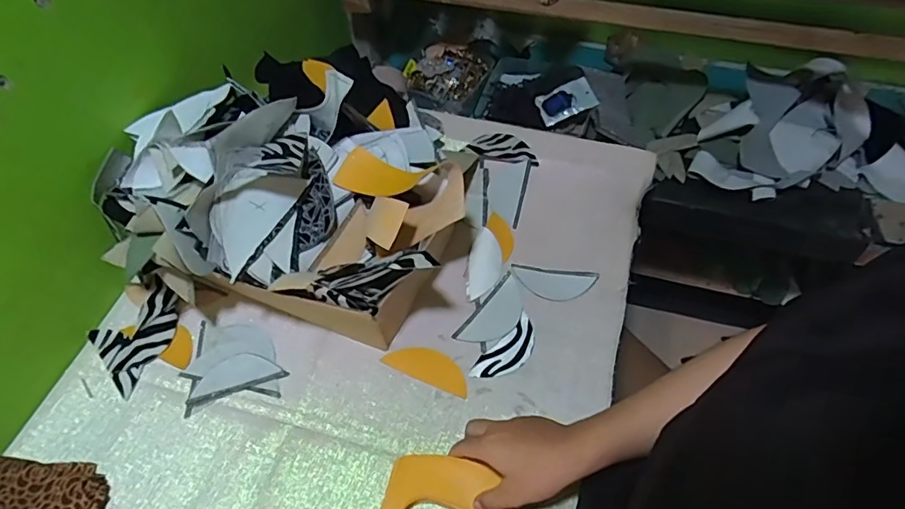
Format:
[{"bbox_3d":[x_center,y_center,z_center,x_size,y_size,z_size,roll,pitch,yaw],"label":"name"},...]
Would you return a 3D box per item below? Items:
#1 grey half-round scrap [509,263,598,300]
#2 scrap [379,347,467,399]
[{"bbox_3d":[0.128,0.037,0.667,0.105,0.006,0.043,7,63,5],"label":"grey half-round scrap"},{"bbox_3d":[-0.026,0.129,0.607,0.102,0.004,0.040,20,59,13],"label":"scrap"}]

